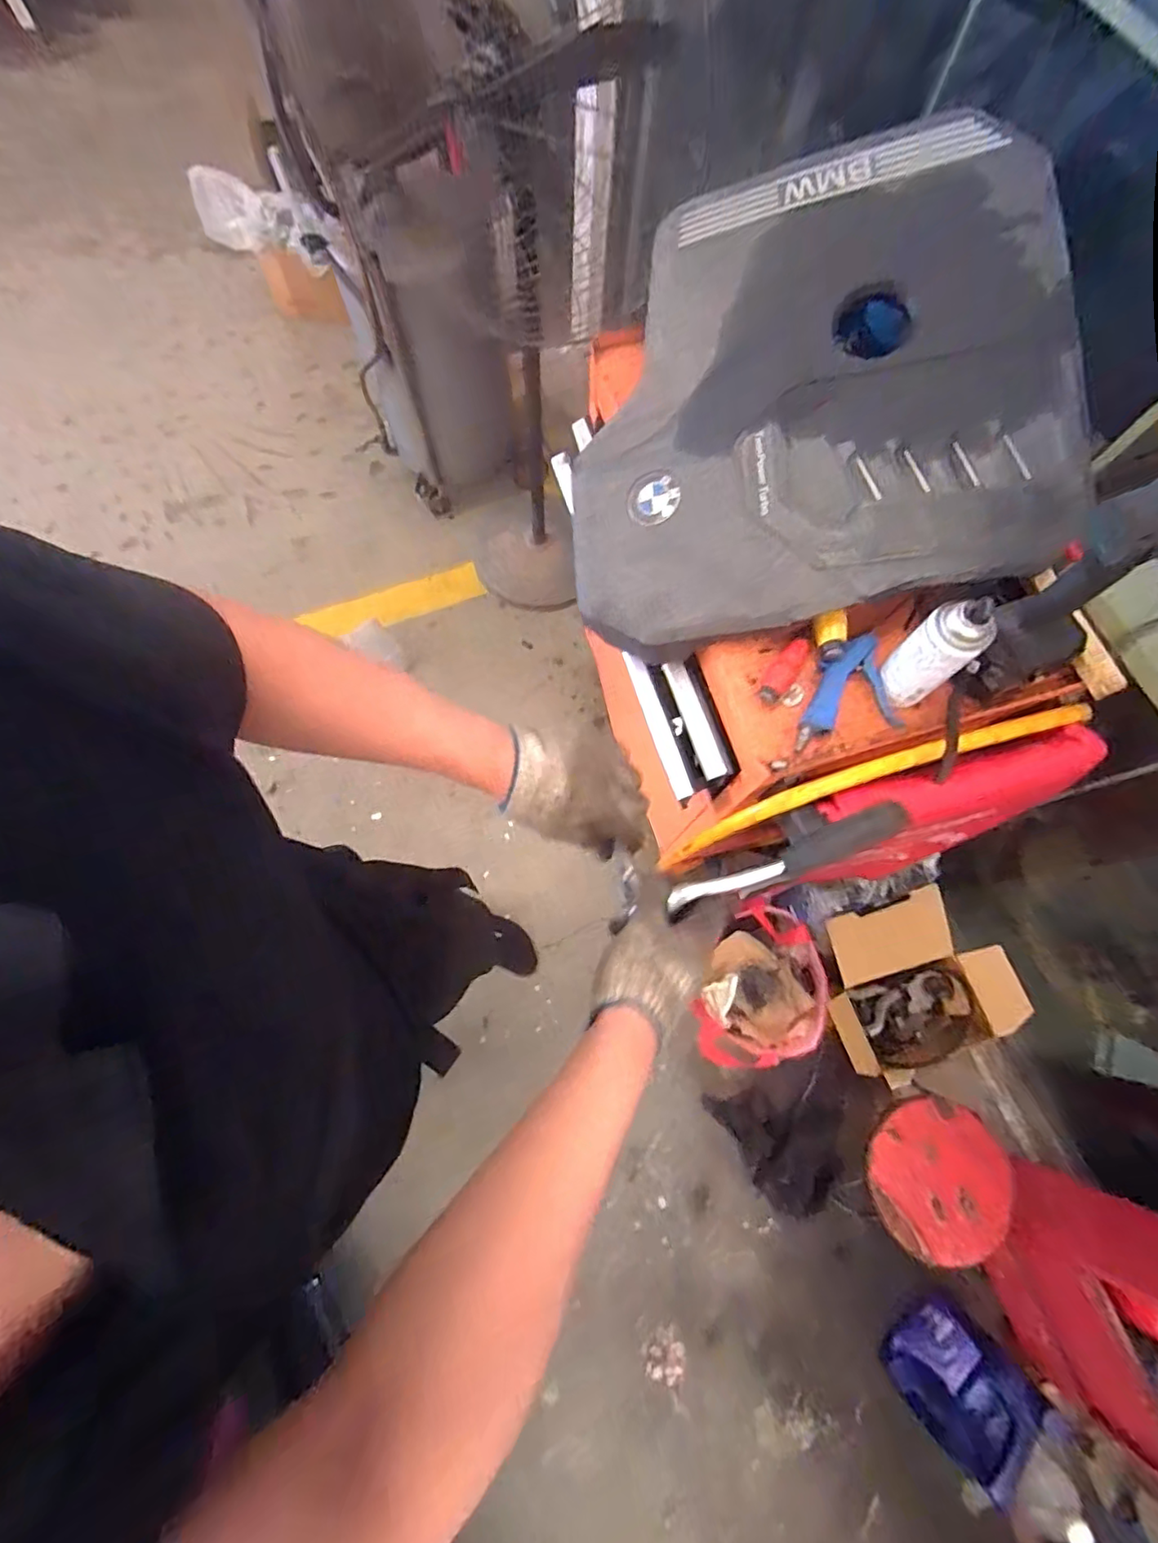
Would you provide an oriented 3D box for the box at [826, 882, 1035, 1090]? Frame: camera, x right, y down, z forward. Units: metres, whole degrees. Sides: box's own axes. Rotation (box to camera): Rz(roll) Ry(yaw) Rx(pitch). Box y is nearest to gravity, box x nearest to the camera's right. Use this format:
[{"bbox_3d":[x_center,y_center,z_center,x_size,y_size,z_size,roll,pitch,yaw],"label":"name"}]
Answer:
[{"bbox_3d":[0.755,0.487,1.331,0.359,0.247,0.383,-21,75,-7],"label":"box"}]

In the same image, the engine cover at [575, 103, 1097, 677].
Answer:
[{"bbox_3d":[0.256,-0.442,0.693,0.567,0.065,0.530,-7,89,15],"label":"engine cover"}]

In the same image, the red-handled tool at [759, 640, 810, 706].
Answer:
[{"bbox_3d":[0.242,-0.120,0.684,0.029,0.026,0.083,32,94,7],"label":"red-handled tool"}]

